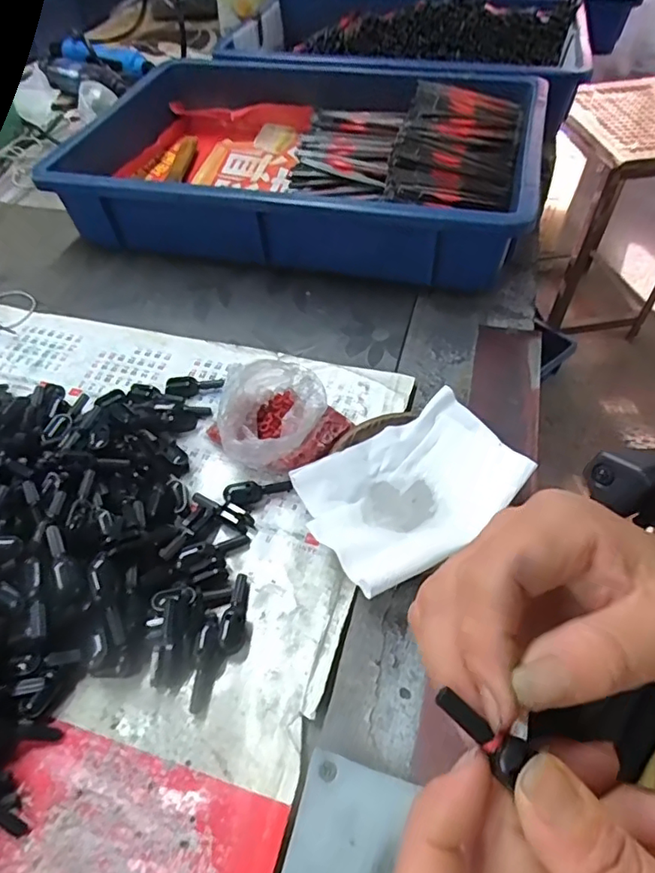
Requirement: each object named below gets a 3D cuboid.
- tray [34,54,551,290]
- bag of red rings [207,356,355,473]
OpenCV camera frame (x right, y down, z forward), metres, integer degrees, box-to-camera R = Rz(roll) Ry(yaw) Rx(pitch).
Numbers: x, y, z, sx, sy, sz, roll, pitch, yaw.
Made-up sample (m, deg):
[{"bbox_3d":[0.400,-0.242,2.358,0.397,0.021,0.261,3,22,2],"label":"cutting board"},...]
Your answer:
[{"bbox_3d":[-0.025,-0.284,0.548,0.448,0.079,0.310,11,53,12],"label":"tray"},{"bbox_3d":[-0.036,-0.012,0.363,0.084,0.039,0.081,-28,55,-17],"label":"bag of red rings"}]

